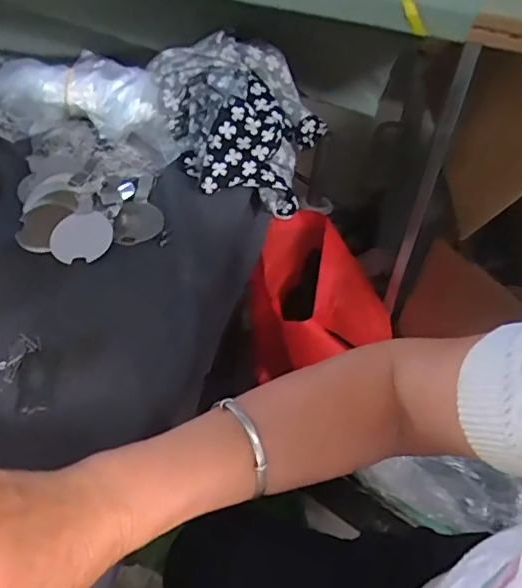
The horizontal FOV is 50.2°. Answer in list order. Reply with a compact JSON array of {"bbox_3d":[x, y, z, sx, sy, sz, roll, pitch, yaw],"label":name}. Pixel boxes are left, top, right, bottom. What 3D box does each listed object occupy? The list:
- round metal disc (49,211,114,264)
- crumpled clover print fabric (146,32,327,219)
[{"bbox_3d":[-0.161,-0.051,0.501,0.054,0.004,0.054,-2,63,4],"label":"round metal disc"},{"bbox_3d":[-0.021,-0.197,0.629,0.172,0.125,0.175,-11,46,-18],"label":"crumpled clover print fabric"}]

